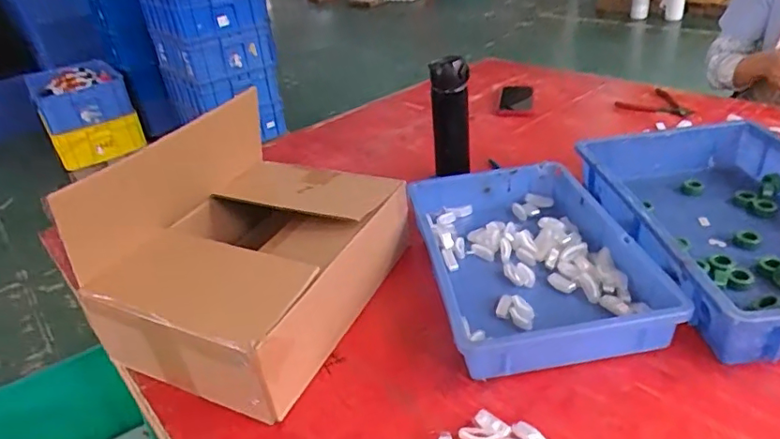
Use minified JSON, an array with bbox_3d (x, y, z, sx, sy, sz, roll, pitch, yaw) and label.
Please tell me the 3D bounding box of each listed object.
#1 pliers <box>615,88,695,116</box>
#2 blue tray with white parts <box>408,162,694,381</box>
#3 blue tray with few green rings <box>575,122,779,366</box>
[{"bbox_3d":[0.577,-0.242,1.154,0.123,0.014,0.132,-18,32,-18],"label":"pliers"},{"bbox_3d":[0.172,0.045,0.707,0.235,0.065,0.358,-8,30,-2],"label":"blue tray with white parts"},{"bbox_3d":[0.455,-0.003,0.721,0.303,0.078,0.449,-7,30,1],"label":"blue tray with few green rings"}]

